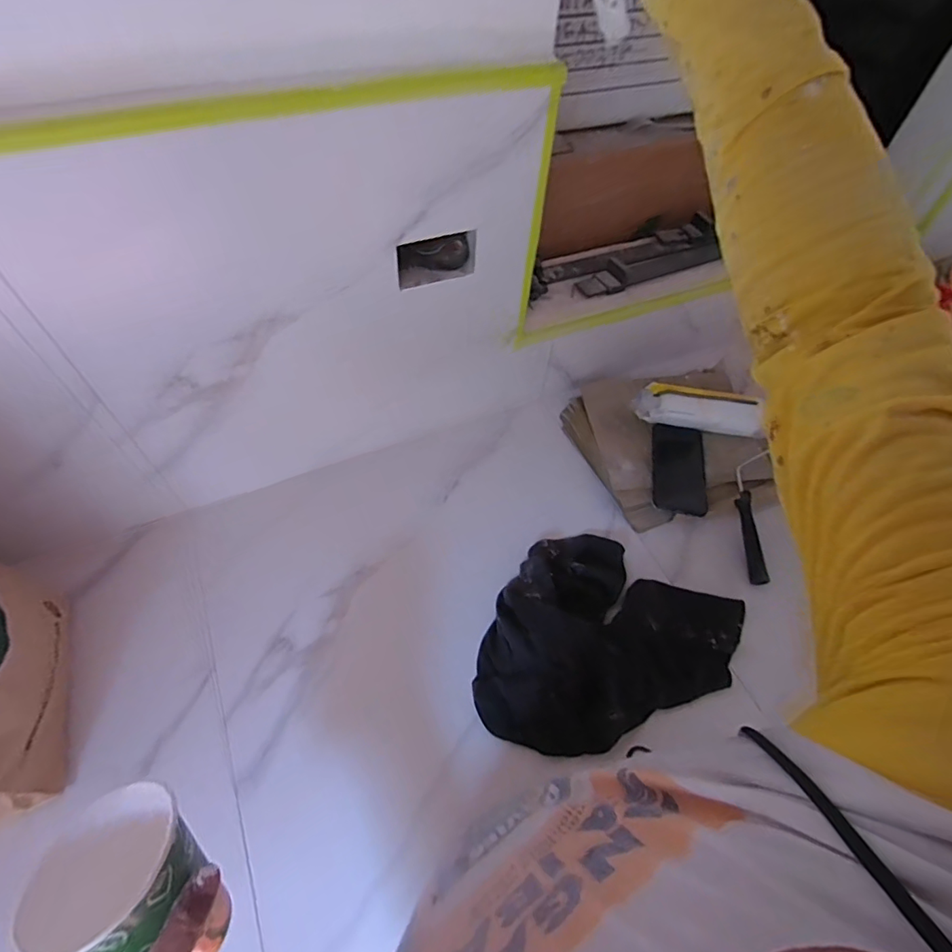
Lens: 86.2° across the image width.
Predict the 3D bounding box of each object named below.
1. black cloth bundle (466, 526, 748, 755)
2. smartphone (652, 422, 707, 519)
[{"bbox_3d":[0.179,0.213,0.645,0.308,0.073,0.298,22,57,11],"label":"black cloth bundle"},{"bbox_3d":[0.327,-0.014,0.820,0.081,0.015,0.163,10,56,3],"label":"smartphone"}]

